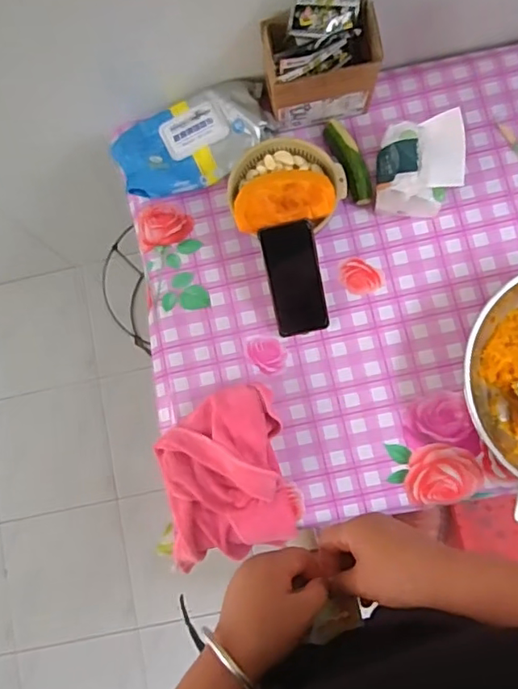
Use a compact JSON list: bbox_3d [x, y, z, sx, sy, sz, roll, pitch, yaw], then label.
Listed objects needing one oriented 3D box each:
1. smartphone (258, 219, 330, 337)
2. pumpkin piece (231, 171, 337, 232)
[{"bbox_3d":[0.052,-0.091,0.777,0.074,0.012,0.161,-13,112,1],"label":"smartphone"},{"bbox_3d":[0.030,-0.204,0.759,0.135,0.047,0.088,-15,80,2],"label":"pumpkin piece"}]

